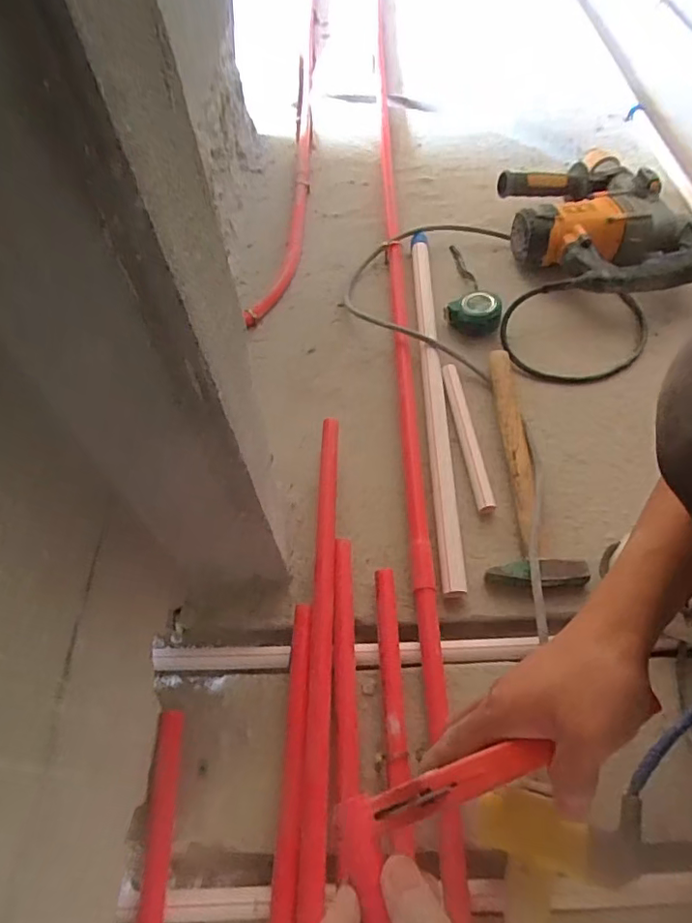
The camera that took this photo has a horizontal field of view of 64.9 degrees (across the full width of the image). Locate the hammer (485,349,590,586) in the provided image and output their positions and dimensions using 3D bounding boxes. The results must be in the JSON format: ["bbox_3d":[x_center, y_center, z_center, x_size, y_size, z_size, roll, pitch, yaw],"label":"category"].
[{"bbox_3d":[0.215,-0.006,0.630,0.095,0.034,0.314,5,57,8],"label":"hammer"}]

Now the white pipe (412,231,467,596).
[{"bbox_3d":[0.116,-0.108,0.708,0.029,0.028,0.574,-2,56,4],"label":"white pipe"}]

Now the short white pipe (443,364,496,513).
[{"bbox_3d":[0.148,-0.034,0.663,0.021,0.014,0.210,-8,56,0],"label":"short white pipe"}]

